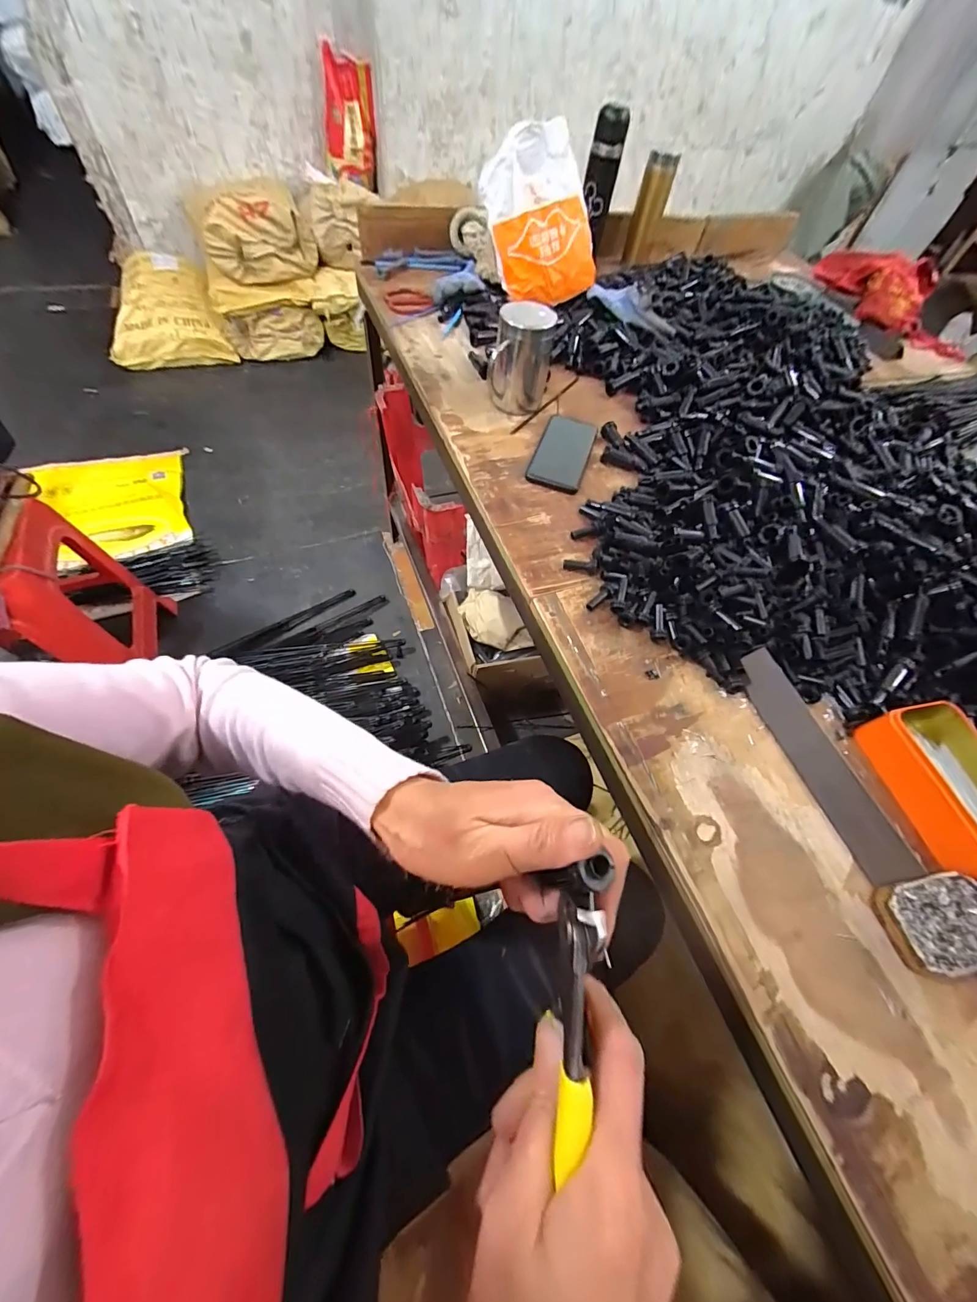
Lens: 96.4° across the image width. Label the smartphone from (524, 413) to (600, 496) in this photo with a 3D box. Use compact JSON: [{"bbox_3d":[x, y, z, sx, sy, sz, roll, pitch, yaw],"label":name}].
[{"bbox_3d":[0.108,-0.290,0.621,0.074,0.011,0.159,19,59,5],"label":"smartphone"}]

